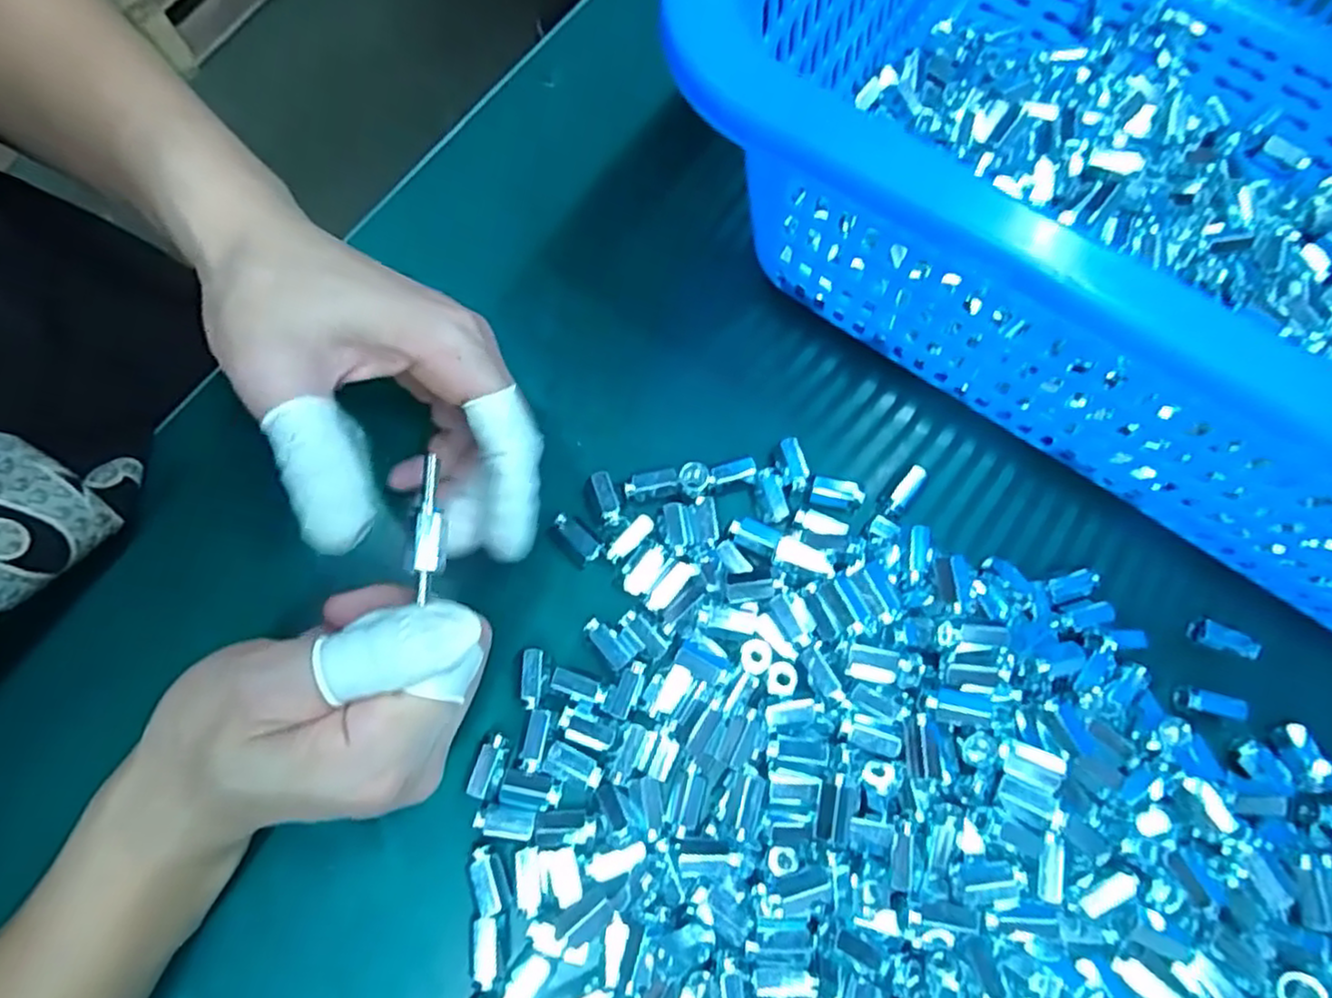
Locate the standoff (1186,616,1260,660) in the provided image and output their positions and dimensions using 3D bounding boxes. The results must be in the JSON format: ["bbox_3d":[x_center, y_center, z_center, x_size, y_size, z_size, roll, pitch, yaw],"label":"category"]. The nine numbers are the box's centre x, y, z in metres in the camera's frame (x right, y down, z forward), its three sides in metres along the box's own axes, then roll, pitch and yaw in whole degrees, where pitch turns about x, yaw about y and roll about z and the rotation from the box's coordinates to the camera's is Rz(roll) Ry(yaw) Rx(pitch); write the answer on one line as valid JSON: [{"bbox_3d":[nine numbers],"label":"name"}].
[{"bbox_3d":[0.218,0.055,0.274,0.024,0.006,0.009,25,75,6],"label":"standoff"}]

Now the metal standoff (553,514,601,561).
[{"bbox_3d":[-0.035,0.016,0.278,0.022,0.007,0.008,43,78,10],"label":"metal standoff"}]

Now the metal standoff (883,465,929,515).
[{"bbox_3d":[0.097,-0.003,0.286,0.007,0.007,0.024,37,77,9],"label":"metal standoff"}]

